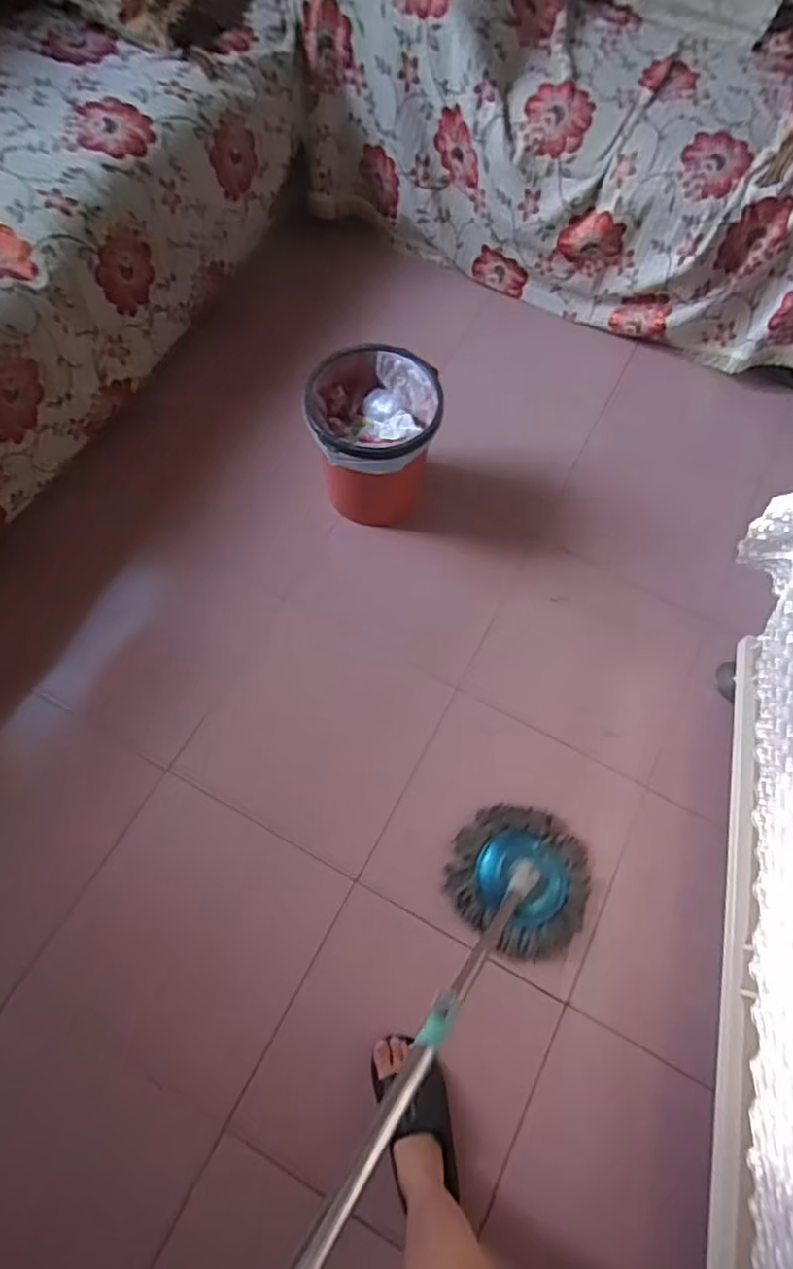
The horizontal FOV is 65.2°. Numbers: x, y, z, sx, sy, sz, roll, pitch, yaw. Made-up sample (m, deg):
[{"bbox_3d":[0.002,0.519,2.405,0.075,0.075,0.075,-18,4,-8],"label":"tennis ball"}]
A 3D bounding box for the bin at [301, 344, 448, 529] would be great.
[{"bbox_3d":[-0.046,-0.402,1.299,0.245,0.267,0.255,-7,68,-4],"label":"bin"}]

